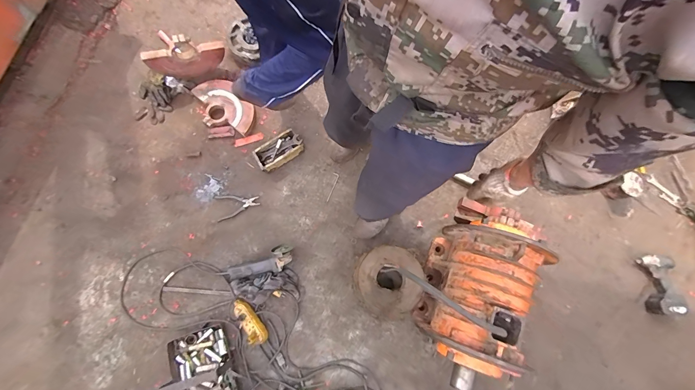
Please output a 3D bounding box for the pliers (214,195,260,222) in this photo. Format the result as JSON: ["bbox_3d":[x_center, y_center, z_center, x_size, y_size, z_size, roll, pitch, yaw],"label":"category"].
[{"bbox_3d":[-0.481,0.041,1.340,0.190,0.009,0.116,-11,77,-5],"label":"pliers"}]

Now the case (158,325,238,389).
[{"bbox_3d":[-0.546,0.665,1.090,0.233,0.168,0.308,-19,77,-7],"label":"case"}]

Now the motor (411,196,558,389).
[{"bbox_3d":[0.462,0.335,1.086,0.309,0.340,0.609,21,76,3],"label":"motor"}]

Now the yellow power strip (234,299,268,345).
[{"bbox_3d":[-0.384,0.495,1.194,0.067,0.057,0.190,-36,80,-10],"label":"yellow power strip"}]

